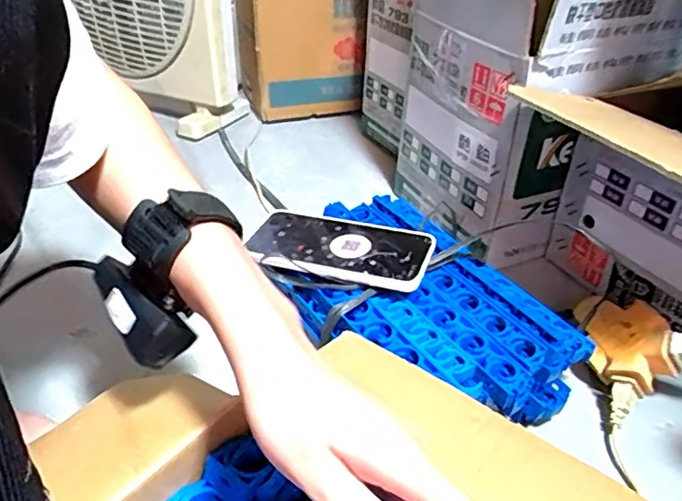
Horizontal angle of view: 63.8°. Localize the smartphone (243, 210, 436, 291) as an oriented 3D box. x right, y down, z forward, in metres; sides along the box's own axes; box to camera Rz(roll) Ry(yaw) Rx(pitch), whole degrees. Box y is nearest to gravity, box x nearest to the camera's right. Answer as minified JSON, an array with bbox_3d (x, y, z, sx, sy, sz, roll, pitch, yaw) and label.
[{"bbox_3d":[-0.001,-0.004,0.482,0.158,0.008,0.081,10,37,15],"label":"smartphone"}]

